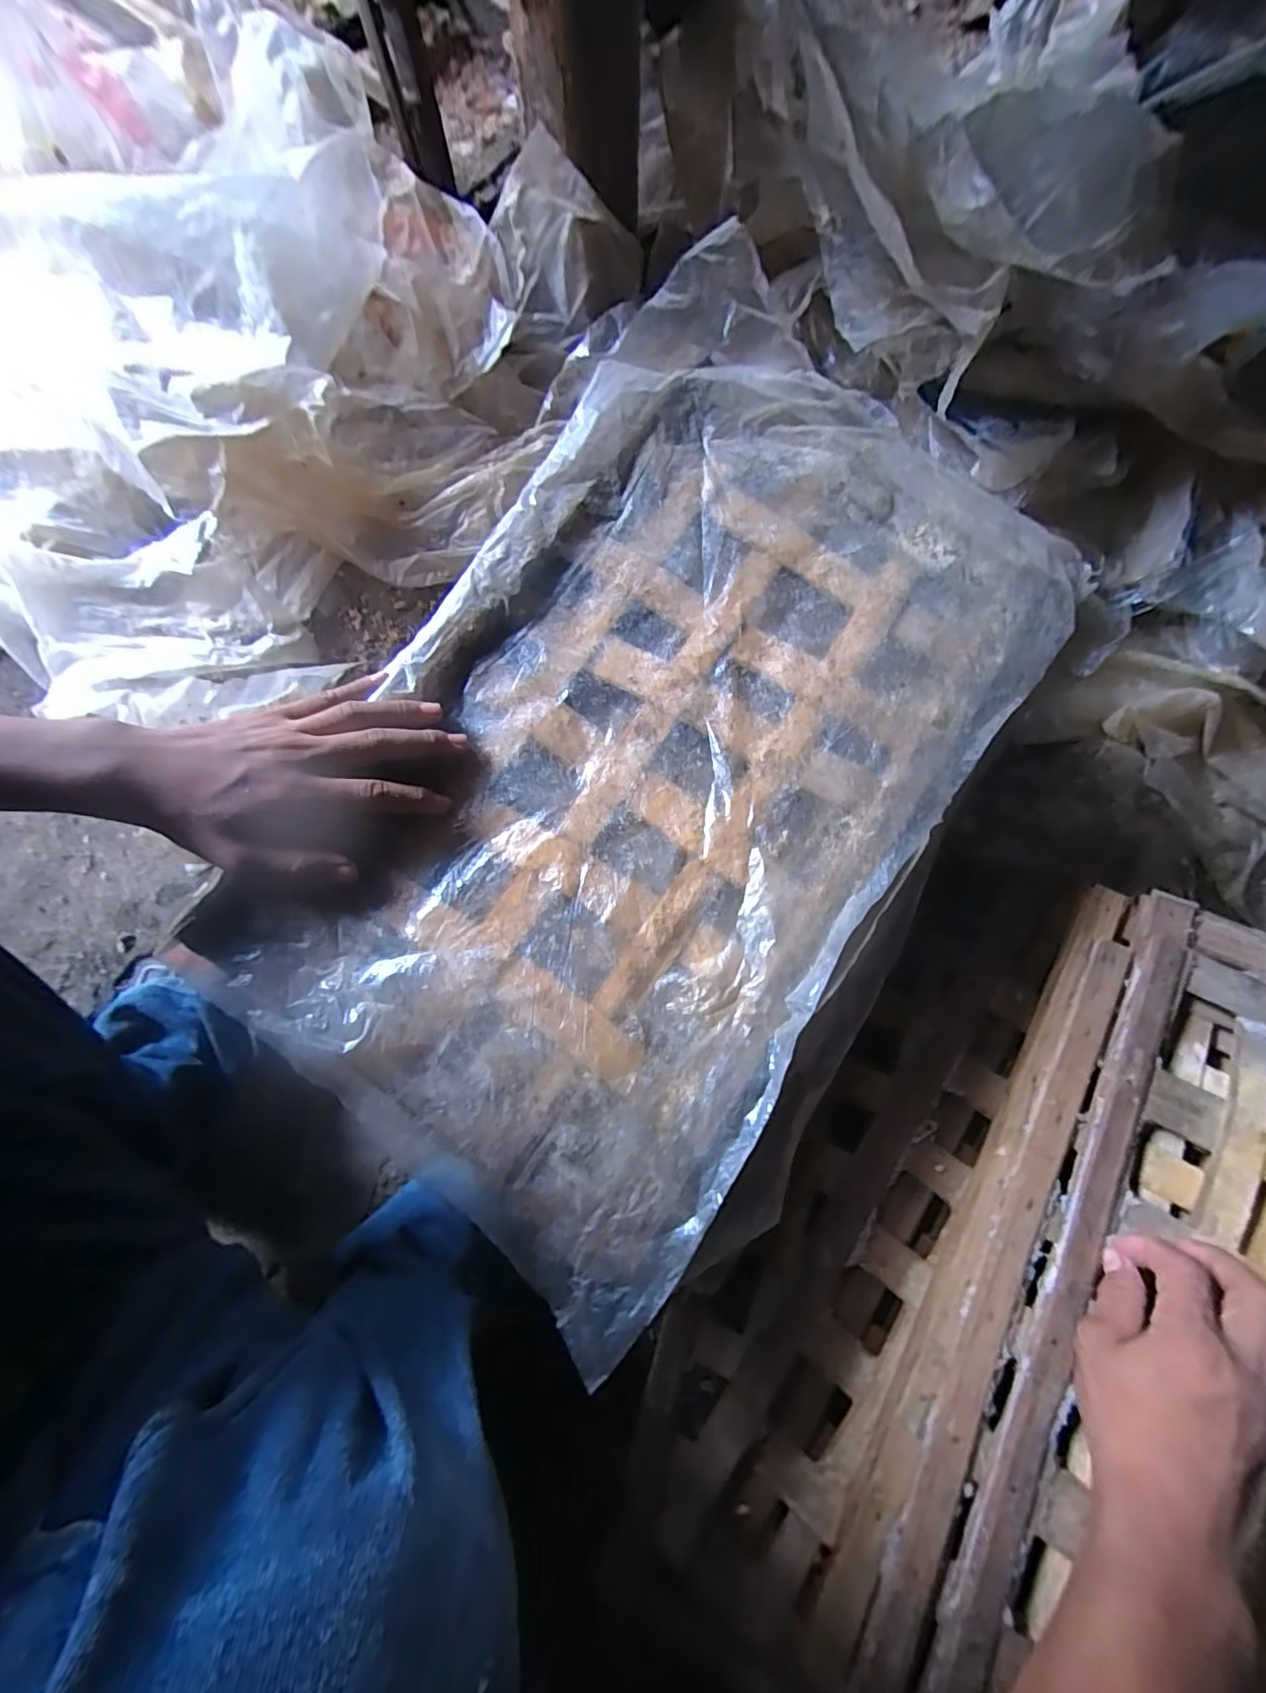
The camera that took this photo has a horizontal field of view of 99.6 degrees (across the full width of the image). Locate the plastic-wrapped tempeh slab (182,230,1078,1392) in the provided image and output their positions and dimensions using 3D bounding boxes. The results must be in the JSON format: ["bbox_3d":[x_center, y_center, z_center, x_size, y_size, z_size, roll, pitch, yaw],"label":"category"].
[{"bbox_3d":[0.021,-0.071,0.351,0.352,0.040,0.614,34,79,6],"label":"plastic-wrapped tempeh slab"}]

